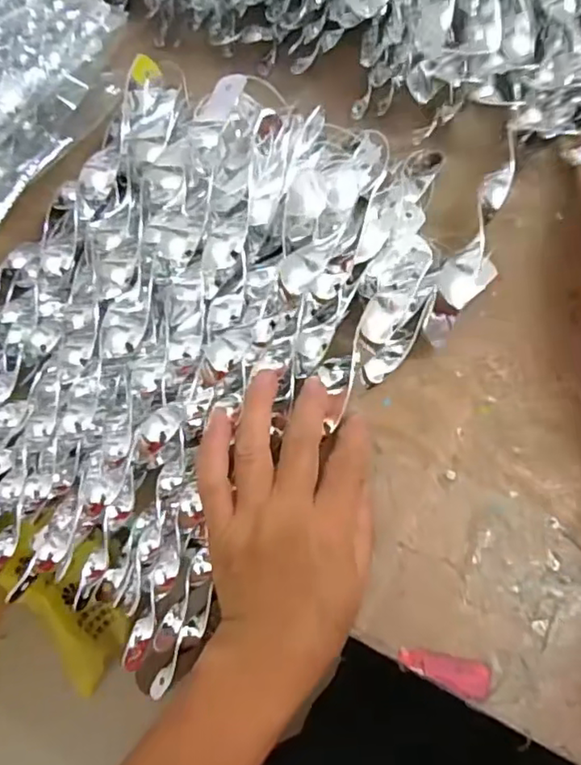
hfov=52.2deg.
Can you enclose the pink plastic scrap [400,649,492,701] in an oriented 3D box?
[{"bbox_3d":[0.082,0.155,0.315,0.048,0.005,0.018,11,70,4],"label":"pink plastic scrap"}]

